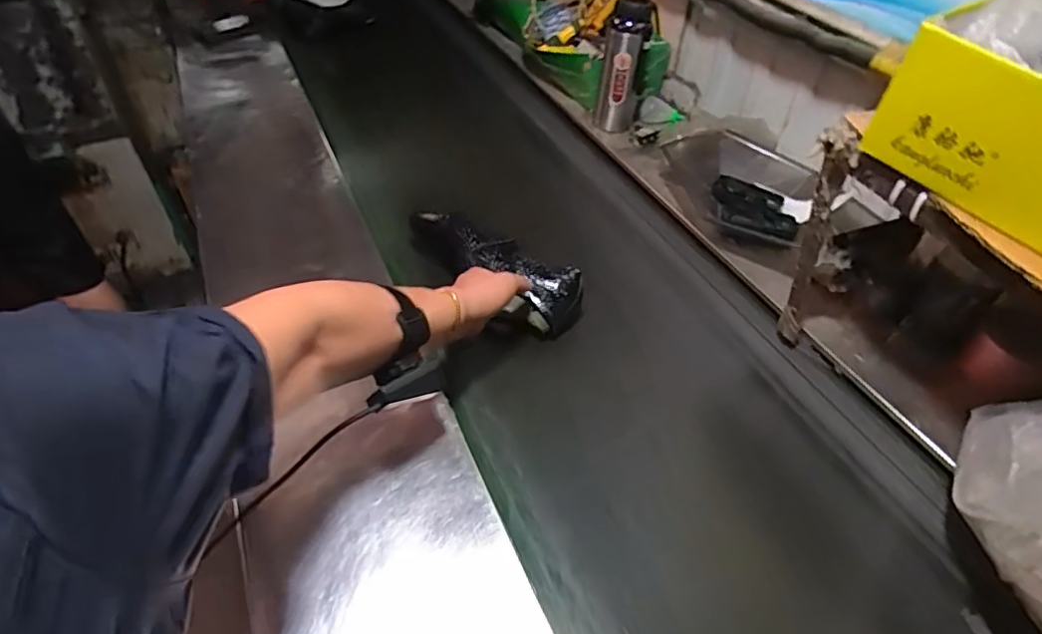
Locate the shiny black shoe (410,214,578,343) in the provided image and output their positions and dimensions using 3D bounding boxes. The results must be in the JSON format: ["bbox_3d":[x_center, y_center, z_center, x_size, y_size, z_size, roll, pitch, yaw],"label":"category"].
[{"bbox_3d":[-0.044,-0.065,0.809,0.275,0.108,0.073,32,52,29],"label":"shiny black shoe"}]

